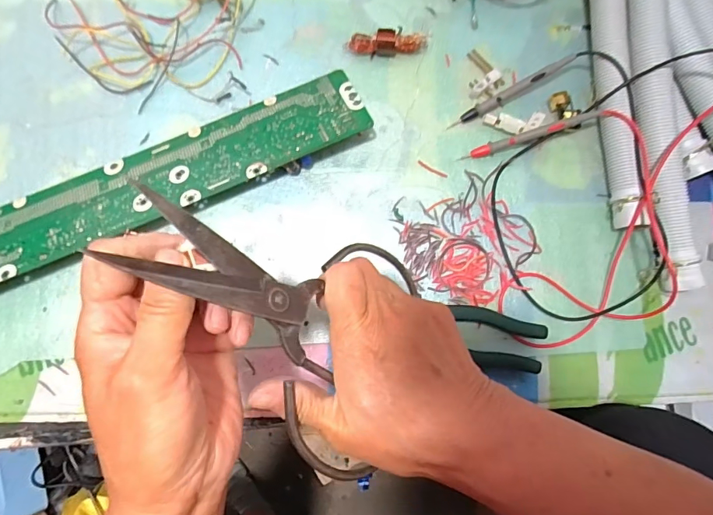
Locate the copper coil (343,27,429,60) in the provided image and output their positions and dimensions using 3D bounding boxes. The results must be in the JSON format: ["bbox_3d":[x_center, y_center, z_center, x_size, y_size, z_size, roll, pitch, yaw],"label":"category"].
[{"bbox_3d":[0.032,-0.225,0.467,0.082,0.018,0.021,-8,83,-2],"label":"copper coil"}]

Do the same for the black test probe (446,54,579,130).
[{"bbox_3d":[0.158,-0.170,0.457,0.137,0.012,0.014,-28,84,9],"label":"black test probe"}]

